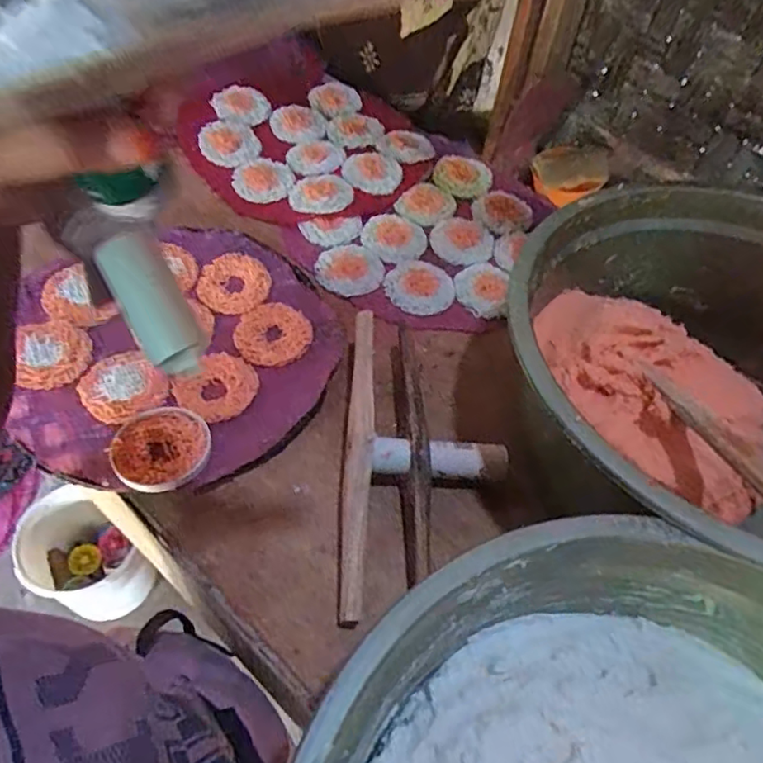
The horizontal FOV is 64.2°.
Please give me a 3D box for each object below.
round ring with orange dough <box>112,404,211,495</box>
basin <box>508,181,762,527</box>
[{"bbox_3d":[-0.201,0.059,0.555,0.084,0.010,0.085,3,54,-4],"label":"round ring with orange dough"},{"bbox_3d":[0.326,0.000,0.561,0.373,0.182,0.397,3,54,-4],"label":"basin"}]

